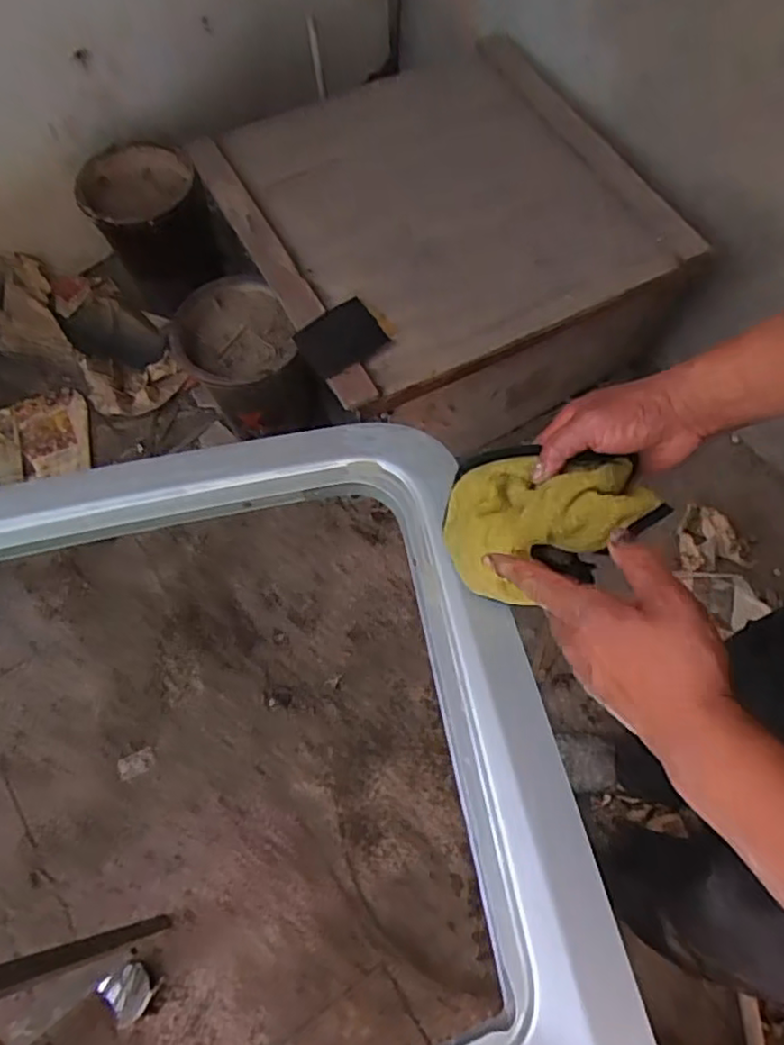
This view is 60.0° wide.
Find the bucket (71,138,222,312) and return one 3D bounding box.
[{"bbox_3d":[-0.558,-0.684,1.598,0.247,0.276,0.302,-22,66,-11],"label":"bucket"}]

